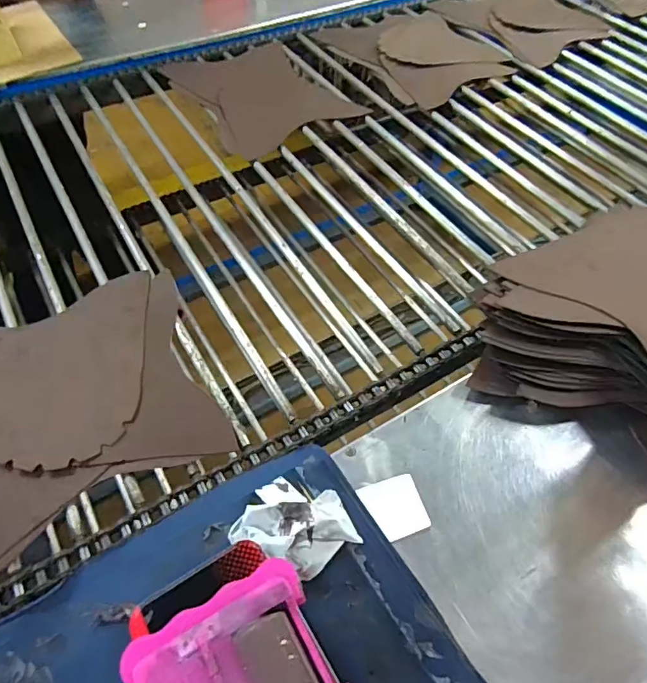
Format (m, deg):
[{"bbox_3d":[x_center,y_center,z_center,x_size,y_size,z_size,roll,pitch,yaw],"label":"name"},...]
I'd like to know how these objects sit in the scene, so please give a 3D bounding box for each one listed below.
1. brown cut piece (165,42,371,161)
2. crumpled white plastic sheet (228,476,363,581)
[{"bbox_3d":[-0.121,-0.464,0.920,0.244,0.013,0.339,-29,62,-20],"label":"brown cut piece"},{"bbox_3d":[-0.019,0.156,0.429,0.100,0.052,0.078,17,56,9],"label":"crumpled white plastic sheet"}]

